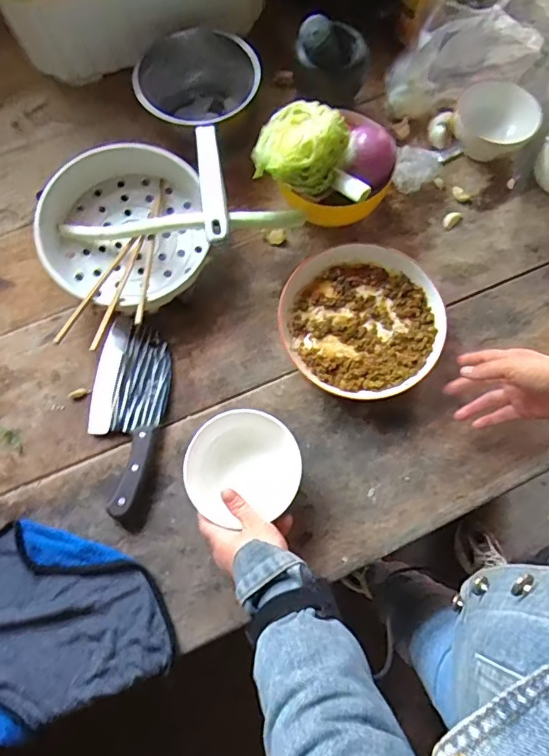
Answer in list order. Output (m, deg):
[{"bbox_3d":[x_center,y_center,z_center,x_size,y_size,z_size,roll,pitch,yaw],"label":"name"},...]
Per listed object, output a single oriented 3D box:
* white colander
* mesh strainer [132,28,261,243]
[{"bbox_3d":[-0.197,-0.195,0.654,0.201,0.091,0.190,0,74,0],"label":"white colander"},{"bbox_3d":[-0.099,-0.320,0.661,0.150,0.110,0.328,-1,62,0],"label":"mesh strainer"}]

